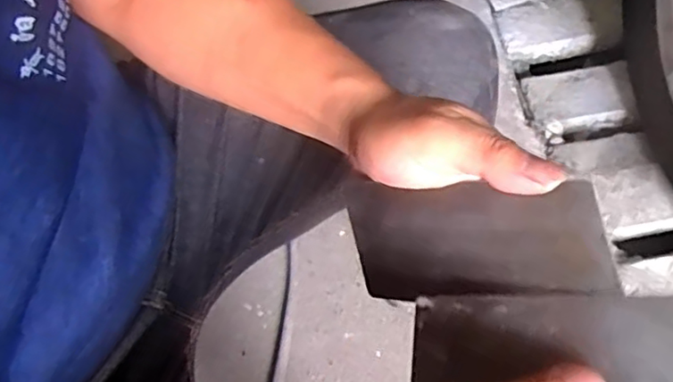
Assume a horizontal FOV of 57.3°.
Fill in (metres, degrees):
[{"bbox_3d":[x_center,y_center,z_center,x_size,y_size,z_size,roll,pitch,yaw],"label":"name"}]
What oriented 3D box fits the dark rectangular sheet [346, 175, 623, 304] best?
[{"bbox_3d":[0.066,0.027,0.307,0.129,0.065,0.005,-3,19,33],"label":"dark rectangular sheet"}]

